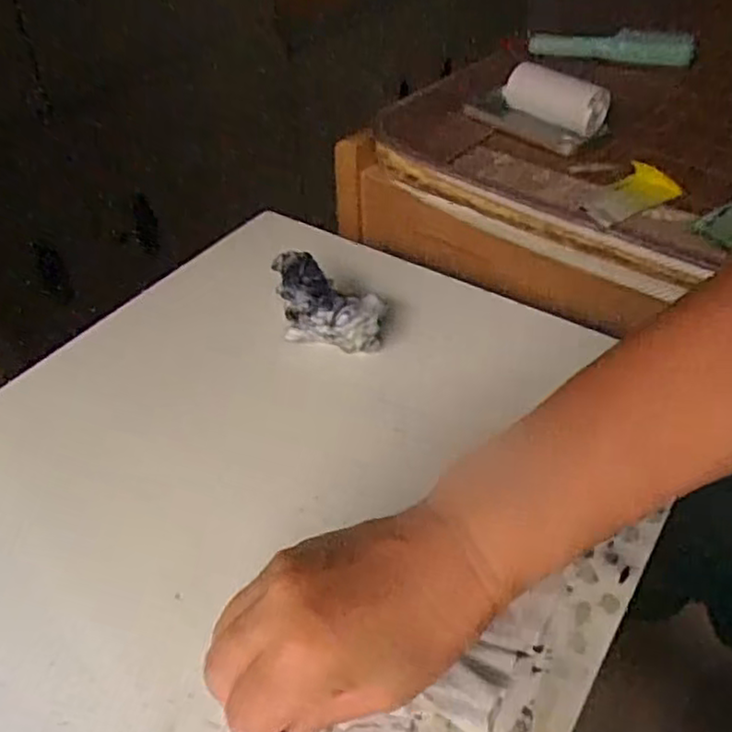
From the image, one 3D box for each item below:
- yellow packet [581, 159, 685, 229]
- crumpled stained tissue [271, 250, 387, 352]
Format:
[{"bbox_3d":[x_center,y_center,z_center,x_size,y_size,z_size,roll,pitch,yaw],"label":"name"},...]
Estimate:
[{"bbox_3d":[0.228,-0.149,0.590,0.101,0.014,0.048,-29,49,-26],"label":"yellow packet"},{"bbox_3d":[-0.024,-0.042,0.460,0.075,0.053,0.044,8,45,11],"label":"crumpled stained tissue"}]

